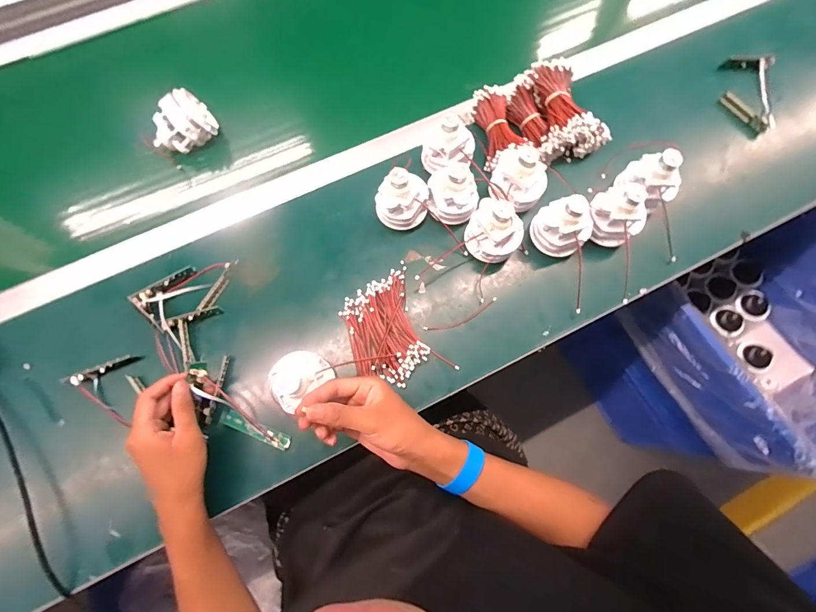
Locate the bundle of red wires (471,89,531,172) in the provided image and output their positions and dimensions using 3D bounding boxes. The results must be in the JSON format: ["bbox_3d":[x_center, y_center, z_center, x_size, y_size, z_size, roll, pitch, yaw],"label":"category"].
[{"bbox_3d":[0.133,-0.261,0.548,0.057,0.033,0.118,-9,75,-3],"label":"bundle of red wires"}]

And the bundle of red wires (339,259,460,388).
[{"bbox_3d":[-0.024,0.030,0.484,0.108,0.016,0.141,-23,76,-7],"label":"bundle of red wires"}]

